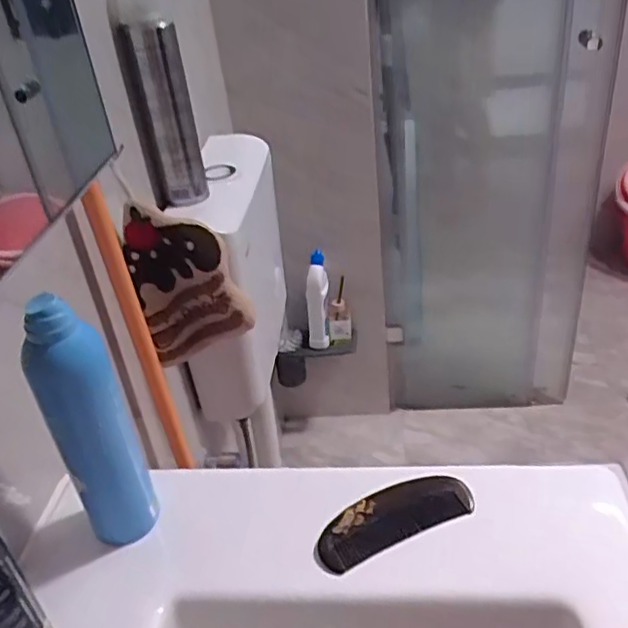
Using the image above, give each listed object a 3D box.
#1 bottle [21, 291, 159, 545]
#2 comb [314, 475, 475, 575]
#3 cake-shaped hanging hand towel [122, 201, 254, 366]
[{"bbox_3d":[-0.171,0.089,0.505,0.042,0.224,0.052,5,36,18],"label":"bottle"},{"bbox_3d":[0.067,0.174,0.558,0.142,0.012,0.051,-19,36,-16],"label":"comb"},{"bbox_3d":[-0.157,-0.036,0.821,0.137,0.202,0.032,-10,34,-4],"label":"cake-shaped hanging hand towel"}]

